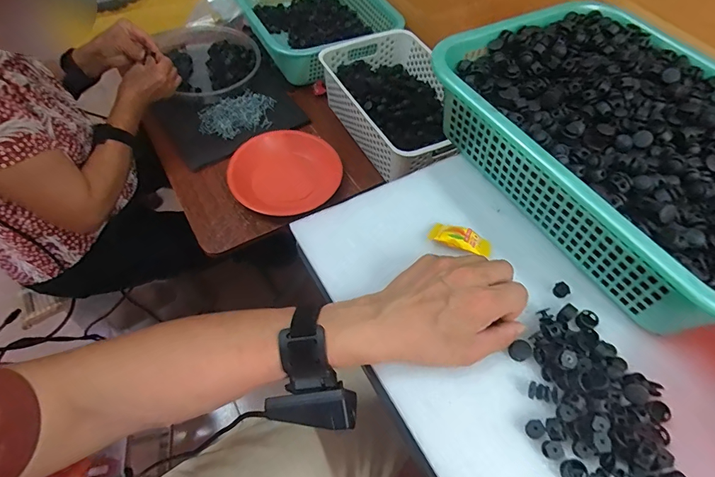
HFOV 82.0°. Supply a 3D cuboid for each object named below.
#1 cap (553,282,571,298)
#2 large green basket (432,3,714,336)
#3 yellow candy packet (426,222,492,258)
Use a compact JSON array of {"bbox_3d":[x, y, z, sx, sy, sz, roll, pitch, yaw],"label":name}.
[{"bbox_3d":[0.193,0.049,0.388,0.013,0.007,0.014,1,57,-1],"label":"cap"},{"bbox_3d":[0.284,-0.111,0.414,0.286,0.076,0.384,-28,62,-19],"label":"large green basket"},{"bbox_3d":[0.102,0.000,0.407,0.060,0.013,0.026,19,58,10],"label":"yellow candy packet"}]

